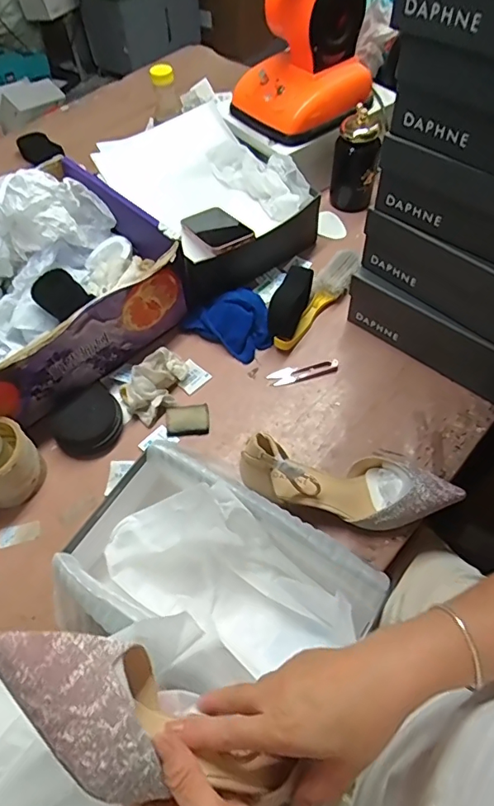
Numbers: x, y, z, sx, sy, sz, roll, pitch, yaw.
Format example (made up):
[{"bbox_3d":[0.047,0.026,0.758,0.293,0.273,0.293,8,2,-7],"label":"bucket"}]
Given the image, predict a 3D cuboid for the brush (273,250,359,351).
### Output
[{"bbox_3d":[0.116,-0.159,0.784,0.051,0.042,0.213,28,62,19],"label":"brush"}]

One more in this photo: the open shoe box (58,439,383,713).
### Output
[{"bbox_3d":[-0.034,0.192,0.514,0.292,0.120,0.195,26,62,18],"label":"open shoe box"}]

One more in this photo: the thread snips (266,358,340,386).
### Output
[{"bbox_3d":[0.085,-0.047,0.733,0.102,0.012,0.028,-15,57,-7],"label":"thread snips"}]

